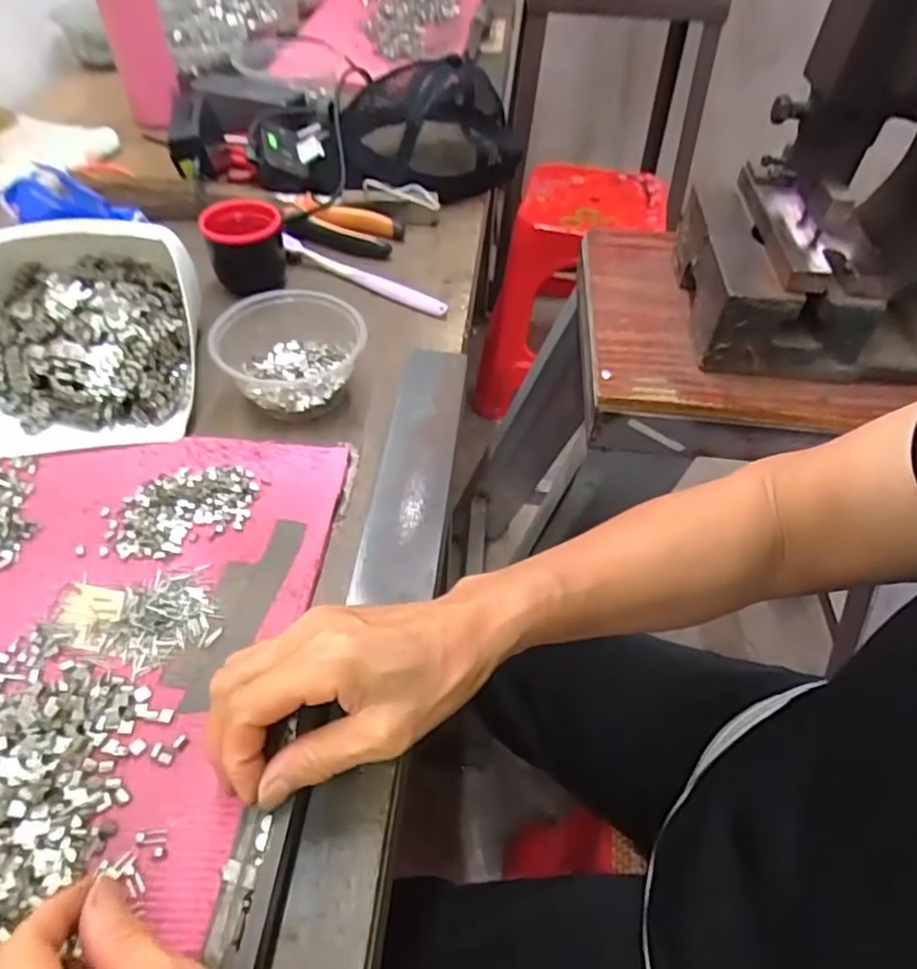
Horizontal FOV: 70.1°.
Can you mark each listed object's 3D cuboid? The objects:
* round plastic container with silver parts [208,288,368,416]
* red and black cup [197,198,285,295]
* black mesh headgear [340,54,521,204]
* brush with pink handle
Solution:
[{"bbox_3d":[-0.124,-0.098,0.482,0.102,0.048,0.091,-17,53,-18],"label":"round plastic container with silver parts"},{"bbox_3d":[-0.186,-0.206,0.571,0.064,0.063,0.058,-13,52,-15],"label":"red and black cup"},{"bbox_3d":[-0.028,-0.389,0.706,0.189,0.108,0.199,-3,49,-5],"label":"black mesh headgear"},{"bbox_3d":[-0.087,-0.191,0.597,0.175,0.019,0.021,26,52,16],"label":"brush with pink handle"}]

